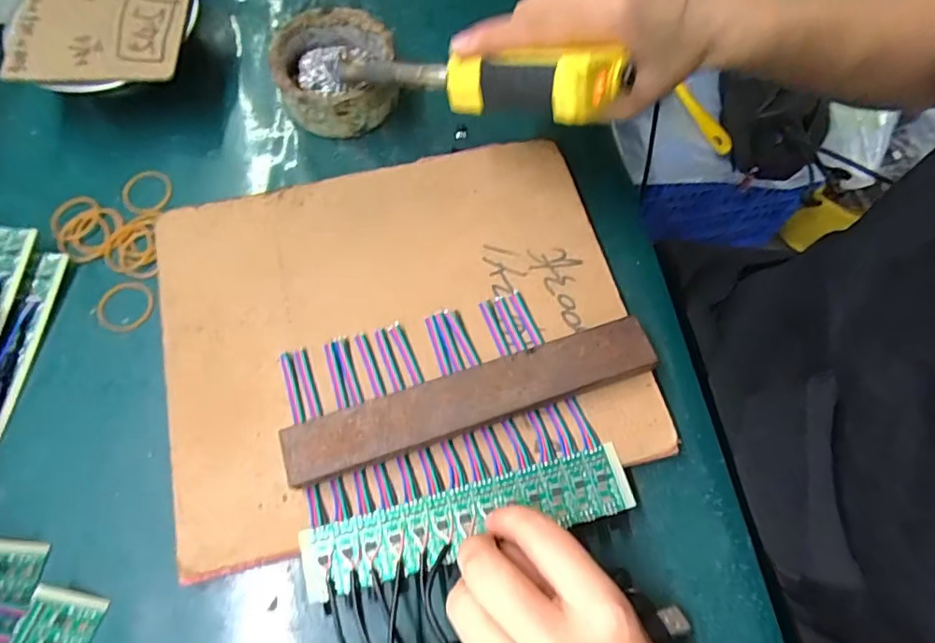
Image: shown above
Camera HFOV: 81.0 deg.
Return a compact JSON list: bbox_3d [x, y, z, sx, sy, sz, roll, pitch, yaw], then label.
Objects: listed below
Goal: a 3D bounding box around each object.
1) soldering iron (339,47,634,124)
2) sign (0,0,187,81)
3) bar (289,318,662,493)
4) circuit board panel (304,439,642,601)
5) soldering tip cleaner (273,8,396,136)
[{"bbox_3d":[-0.005,-0.138,0.312,0.178,0.034,0.034,15,68,26],"label":"soldering iron"},{"bbox_3d":[-0.250,-0.214,0.377,0.112,0.006,0.118,-2,69,0],"label":"sign"},{"bbox_3d":[0.001,0.041,0.286,0.190,0.023,0.031,-17,70,-8],"label":"bar"},{"bbox_3d":[0.000,0.098,0.273,0.163,0.004,0.033,-15,70,-4],"label":"circuit board panel"},{"bbox_3d":[-0.090,-0.170,0.379,0.077,0.045,0.078,-8,69,-3],"label":"soldering tip cleaner"}]

